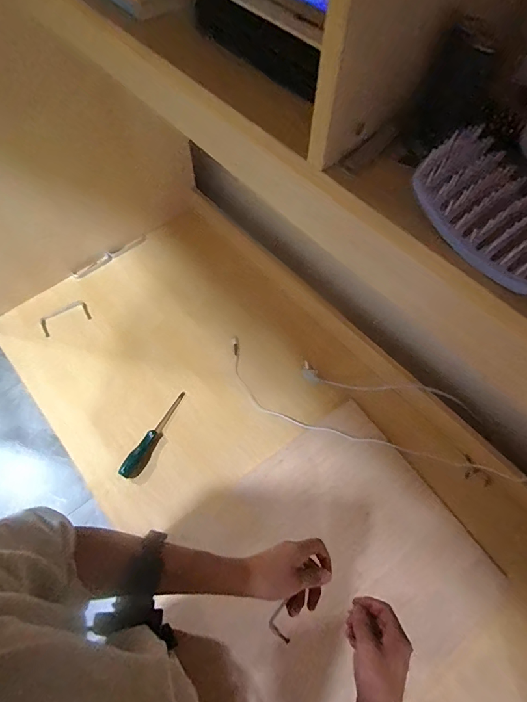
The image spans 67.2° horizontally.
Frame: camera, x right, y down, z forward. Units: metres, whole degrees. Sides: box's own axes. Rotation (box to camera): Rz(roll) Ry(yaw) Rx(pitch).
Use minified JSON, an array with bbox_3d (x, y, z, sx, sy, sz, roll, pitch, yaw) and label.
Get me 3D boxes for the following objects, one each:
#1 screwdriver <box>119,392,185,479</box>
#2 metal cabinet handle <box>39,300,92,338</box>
[{"bbox_3d":[-0.207,0.163,0.773,0.033,0.028,0.187,28,69,15],"label":"screwdriver"},{"bbox_3d":[-0.453,-0.076,0.909,0.107,0.011,0.057,-25,66,-9],"label":"metal cabinet handle"}]

